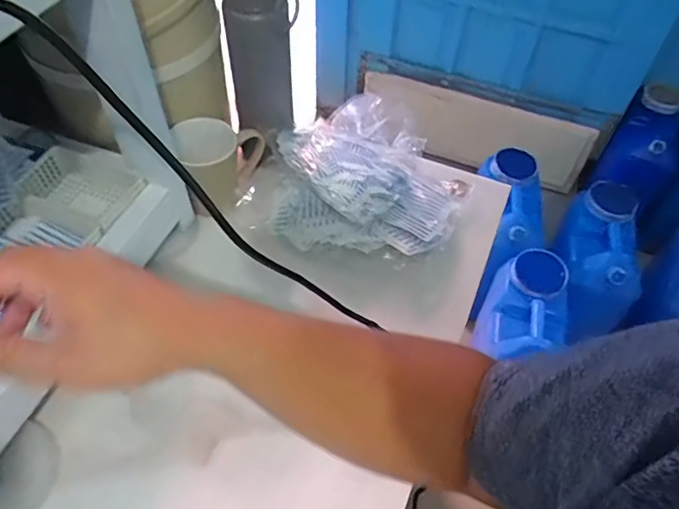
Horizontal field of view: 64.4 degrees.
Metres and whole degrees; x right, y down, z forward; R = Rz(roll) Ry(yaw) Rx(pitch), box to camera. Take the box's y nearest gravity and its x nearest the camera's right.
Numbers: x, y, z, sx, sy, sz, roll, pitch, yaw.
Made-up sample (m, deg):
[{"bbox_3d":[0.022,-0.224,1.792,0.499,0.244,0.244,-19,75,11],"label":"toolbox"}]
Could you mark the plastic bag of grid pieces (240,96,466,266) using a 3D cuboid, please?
[{"bbox_3d":[0.028,-0.084,0.658,0.236,0.075,0.234,-36,62,-26],"label":"plastic bag of grid pieces"}]

